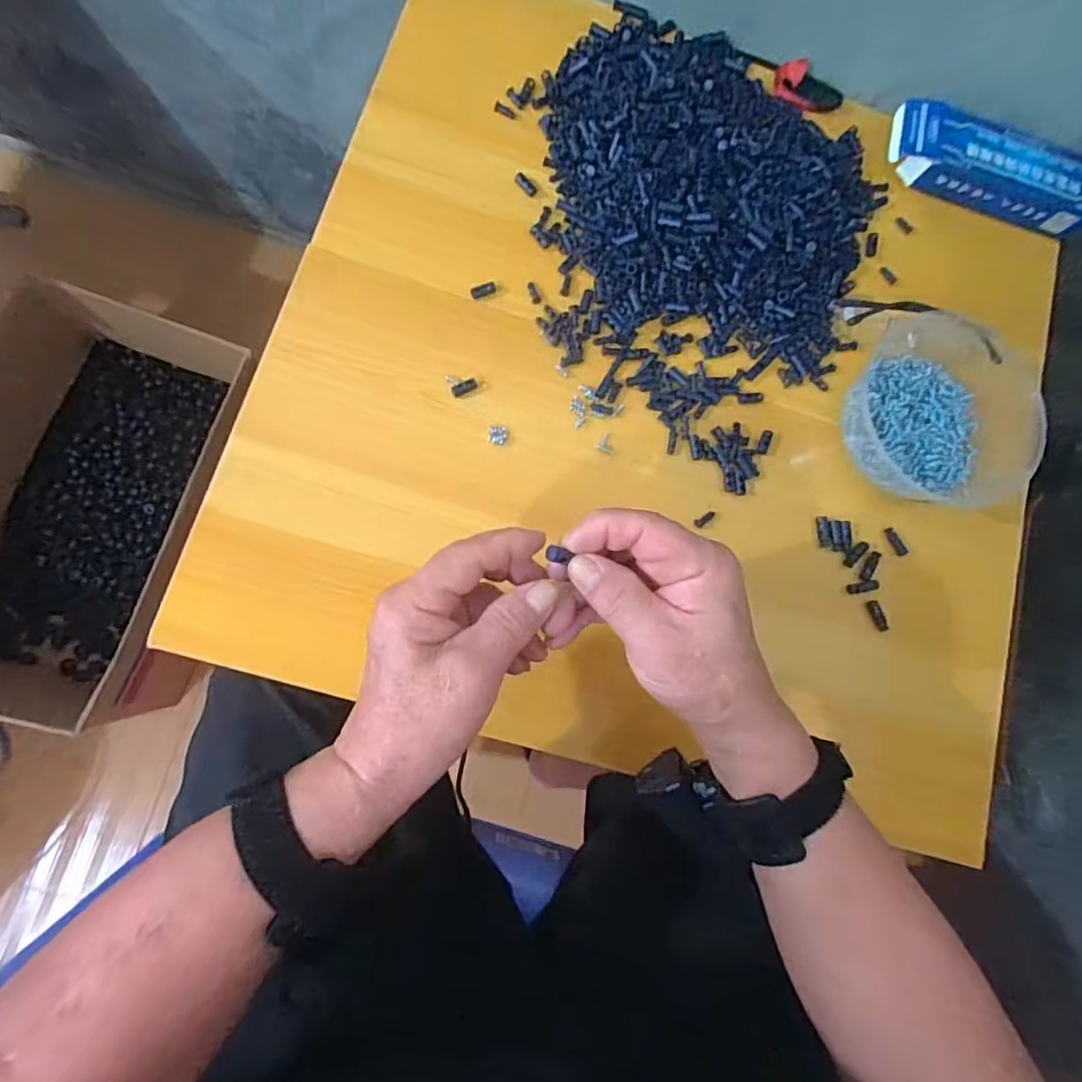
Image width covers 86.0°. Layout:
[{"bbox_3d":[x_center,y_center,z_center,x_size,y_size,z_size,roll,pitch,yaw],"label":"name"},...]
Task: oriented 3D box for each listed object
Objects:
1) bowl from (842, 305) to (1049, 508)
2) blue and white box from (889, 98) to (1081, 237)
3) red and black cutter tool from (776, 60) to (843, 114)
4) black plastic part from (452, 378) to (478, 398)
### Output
[{"bbox_3d":[0.308,-0.097,0.435,0.144,0.041,0.147,1,84,-7],"label":"bowl"},{"bbox_3d":[0.370,-0.305,0.475,0.177,0.035,0.062,16,82,-5],"label":"blue and white box"},{"bbox_3d":[0.221,-0.372,0.476,0.060,0.019,0.020,12,82,-18],"label":"red and black cutter tool"},{"bbox_3d":[-0.054,-0.109,0.412,0.019,0.005,0.008,-26,87,-9],"label":"black plastic part"}]

